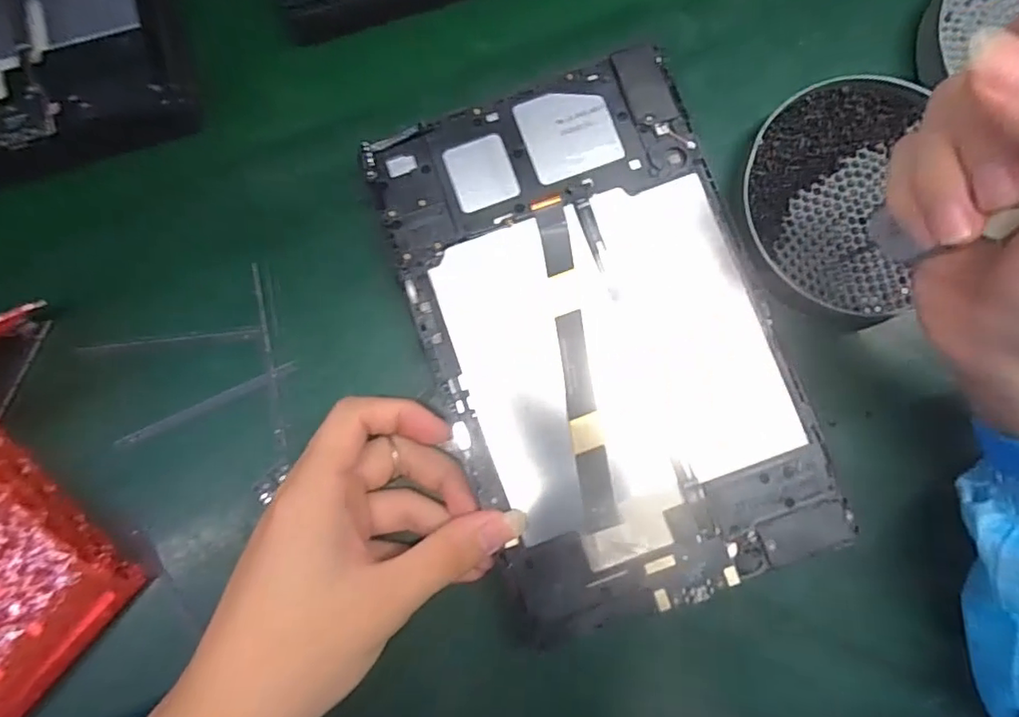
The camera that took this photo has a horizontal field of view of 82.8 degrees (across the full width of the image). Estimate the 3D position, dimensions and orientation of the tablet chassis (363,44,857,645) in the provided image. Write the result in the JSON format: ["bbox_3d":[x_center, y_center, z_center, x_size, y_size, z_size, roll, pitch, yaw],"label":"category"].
[{"bbox_3d":[0.040,-0.010,0.260,0.148,0.008,0.233,-19,84,-1],"label":"tablet chassis"}]

